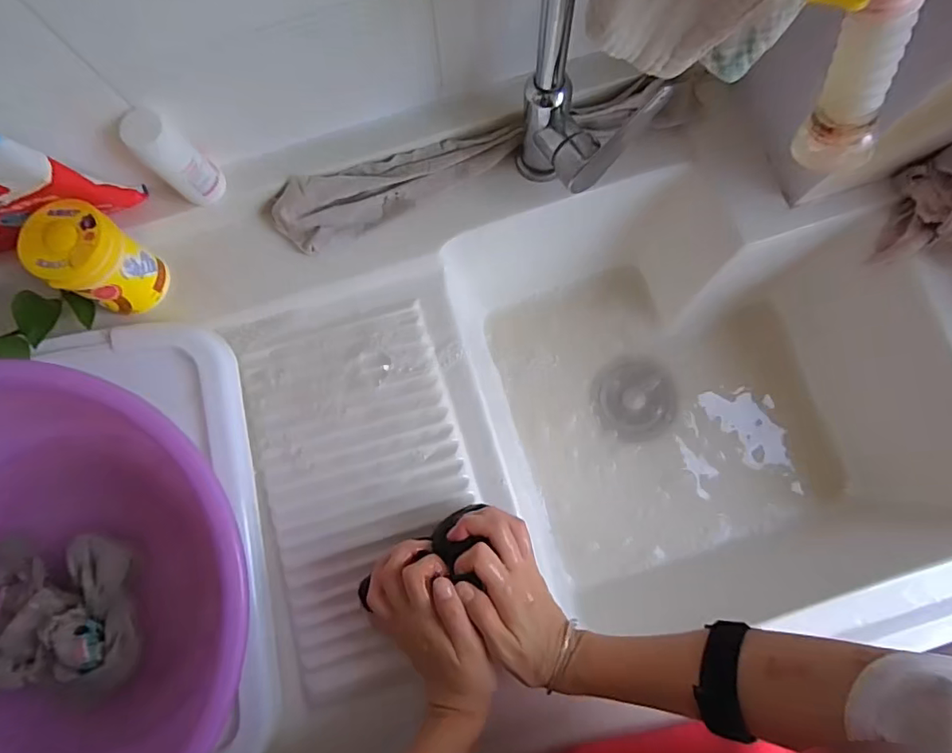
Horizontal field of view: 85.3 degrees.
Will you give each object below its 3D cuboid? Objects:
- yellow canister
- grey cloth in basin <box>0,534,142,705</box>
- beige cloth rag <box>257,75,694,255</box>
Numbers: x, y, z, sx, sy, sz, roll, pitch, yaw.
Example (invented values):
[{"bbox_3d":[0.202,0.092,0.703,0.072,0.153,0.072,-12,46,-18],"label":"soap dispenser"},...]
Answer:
[{"bbox_3d":[-0.345,-0.107,0.472,0.077,0.089,0.071,29,83,5],"label":"yellow canister"},{"bbox_3d":[-0.345,0.195,0.415,0.140,0.041,0.121,2,81,1],"label":"grey cloth in basin"},{"bbox_3d":[0.015,-0.216,0.518,0.436,0.045,0.061,-17,81,-2],"label":"beige cloth rag"}]

